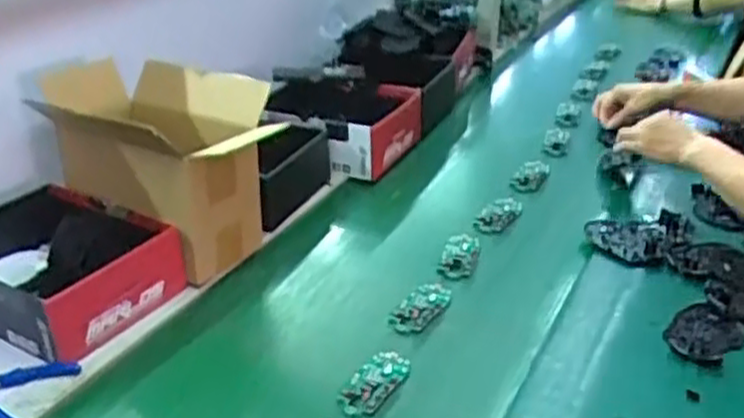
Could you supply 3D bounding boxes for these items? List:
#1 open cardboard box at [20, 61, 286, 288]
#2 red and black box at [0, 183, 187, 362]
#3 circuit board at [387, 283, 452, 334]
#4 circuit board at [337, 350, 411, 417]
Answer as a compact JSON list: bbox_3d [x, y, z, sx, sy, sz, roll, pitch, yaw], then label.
[{"bbox_3d":[-0.261,-0.056,0.938,0.293,0.209,0.153,20,35,29],"label":"open cardboard box"},{"bbox_3d":[-0.383,0.068,0.917,0.270,0.113,0.181,17,33,25],"label":"red and black box"},{"bbox_3d":[0.062,0.114,0.931,0.044,0.023,0.106,21,35,30],"label":"circuit board"},{"bbox_3d":[0.002,0.185,0.816,0.047,0.015,0.101,16,33,24],"label":"circuit board"}]

